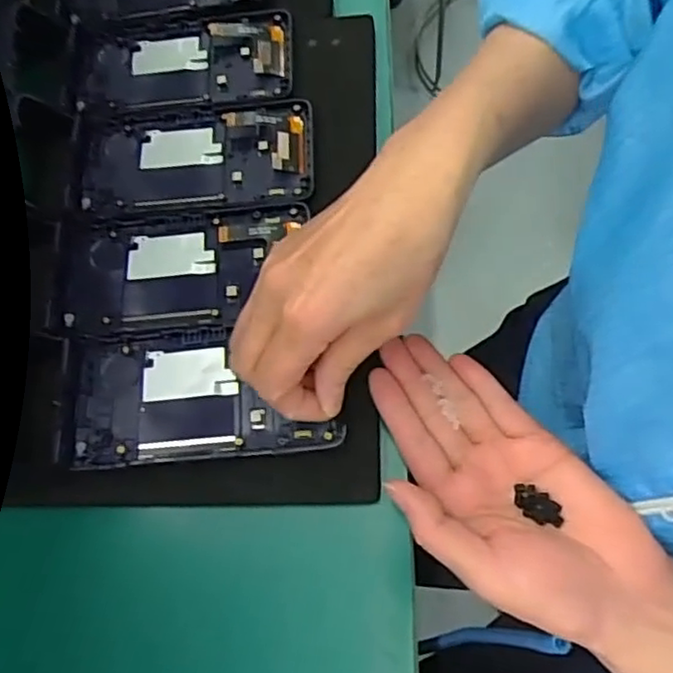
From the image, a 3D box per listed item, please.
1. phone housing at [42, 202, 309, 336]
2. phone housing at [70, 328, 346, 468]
[{"bbox_3d":[-0.101,-0.042,0.420,0.154,0.012,0.079,-6,68,4],"label":"phone housing"},{"bbox_3d":[-0.079,0.033,0.386,0.153,0.017,0.077,-4,71,-1],"label":"phone housing"}]

